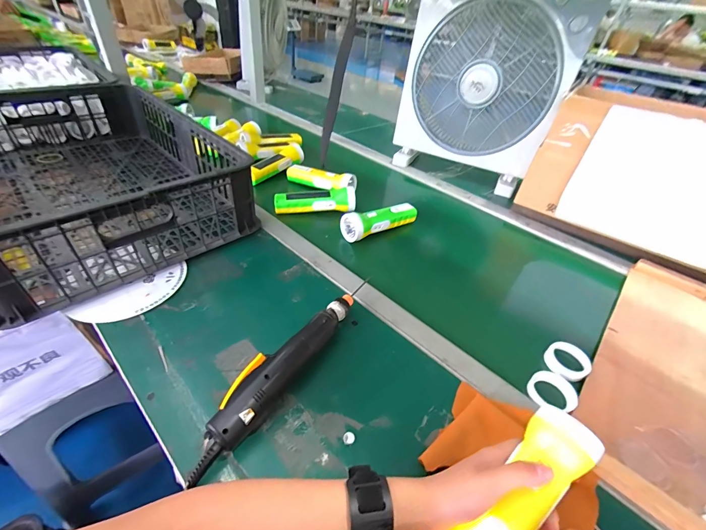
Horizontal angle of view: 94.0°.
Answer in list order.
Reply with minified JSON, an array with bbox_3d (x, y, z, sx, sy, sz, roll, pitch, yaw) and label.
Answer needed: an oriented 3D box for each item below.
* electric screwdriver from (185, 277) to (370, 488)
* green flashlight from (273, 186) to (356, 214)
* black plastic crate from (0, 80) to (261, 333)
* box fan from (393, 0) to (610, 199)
[{"bbox_3d":[-0.071,0.110,0.414,0.047,0.042,0.309,26,44,22],"label":"electric screwdriver"},{"bbox_3d":[-0.080,-0.139,0.702,0.169,0.048,0.047,-2,41,-10],"label":"green flashlight"},{"bbox_3d":[-0.497,-0.185,0.623,0.396,0.144,0.592,-28,51,-34],"label":"black plastic crate"},{"bbox_3d":[0.312,-0.439,0.813,0.382,0.435,0.140,19,42,15],"label":"box fan"}]

